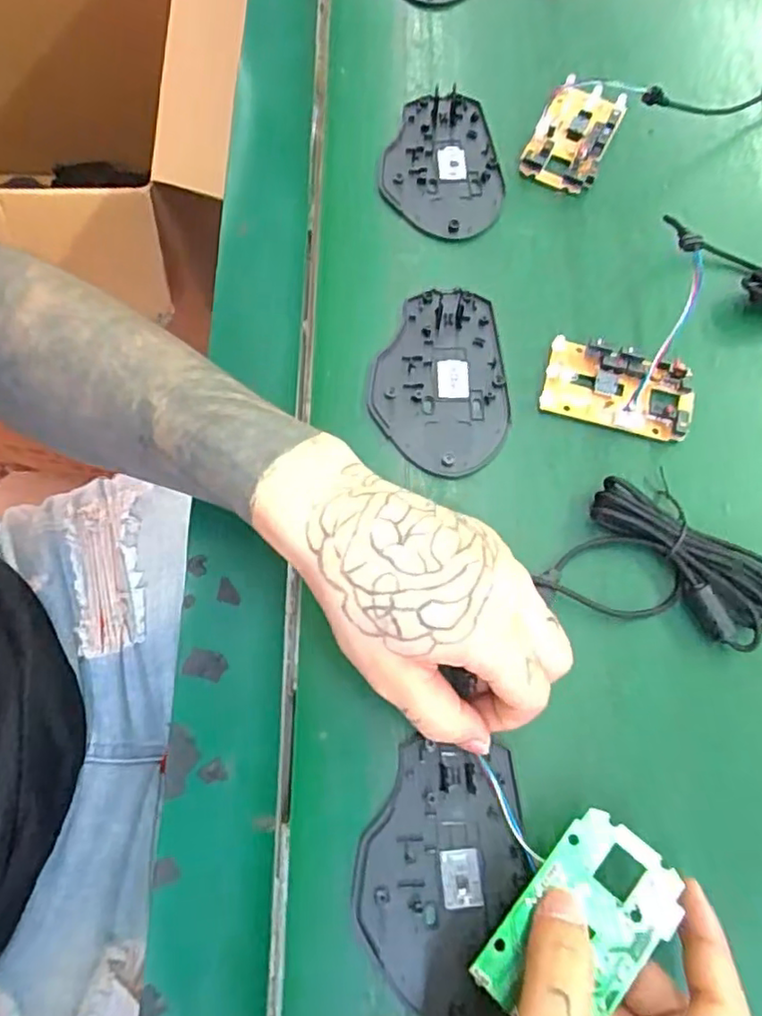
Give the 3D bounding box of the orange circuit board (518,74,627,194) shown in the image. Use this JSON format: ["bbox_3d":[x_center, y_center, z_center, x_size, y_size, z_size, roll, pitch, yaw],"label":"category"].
[{"bbox_3d":[0.121,-0.237,0.396,0.046,0.012,0.084,23,72,6],"label":"orange circuit board"}]

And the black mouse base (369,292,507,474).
[{"bbox_3d":[0.032,-0.070,0.342,0.072,0.006,0.107,3,71,0],"label":"black mouse base"}]

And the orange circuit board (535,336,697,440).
[{"bbox_3d":[0.128,-0.065,0.335,0.078,0.018,0.043,16,71,4],"label":"orange circuit board"}]

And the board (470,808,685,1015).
[{"bbox_3d":[0.075,0.157,0.235,0.045,0.004,0.077,37,71,27],"label":"board"}]

